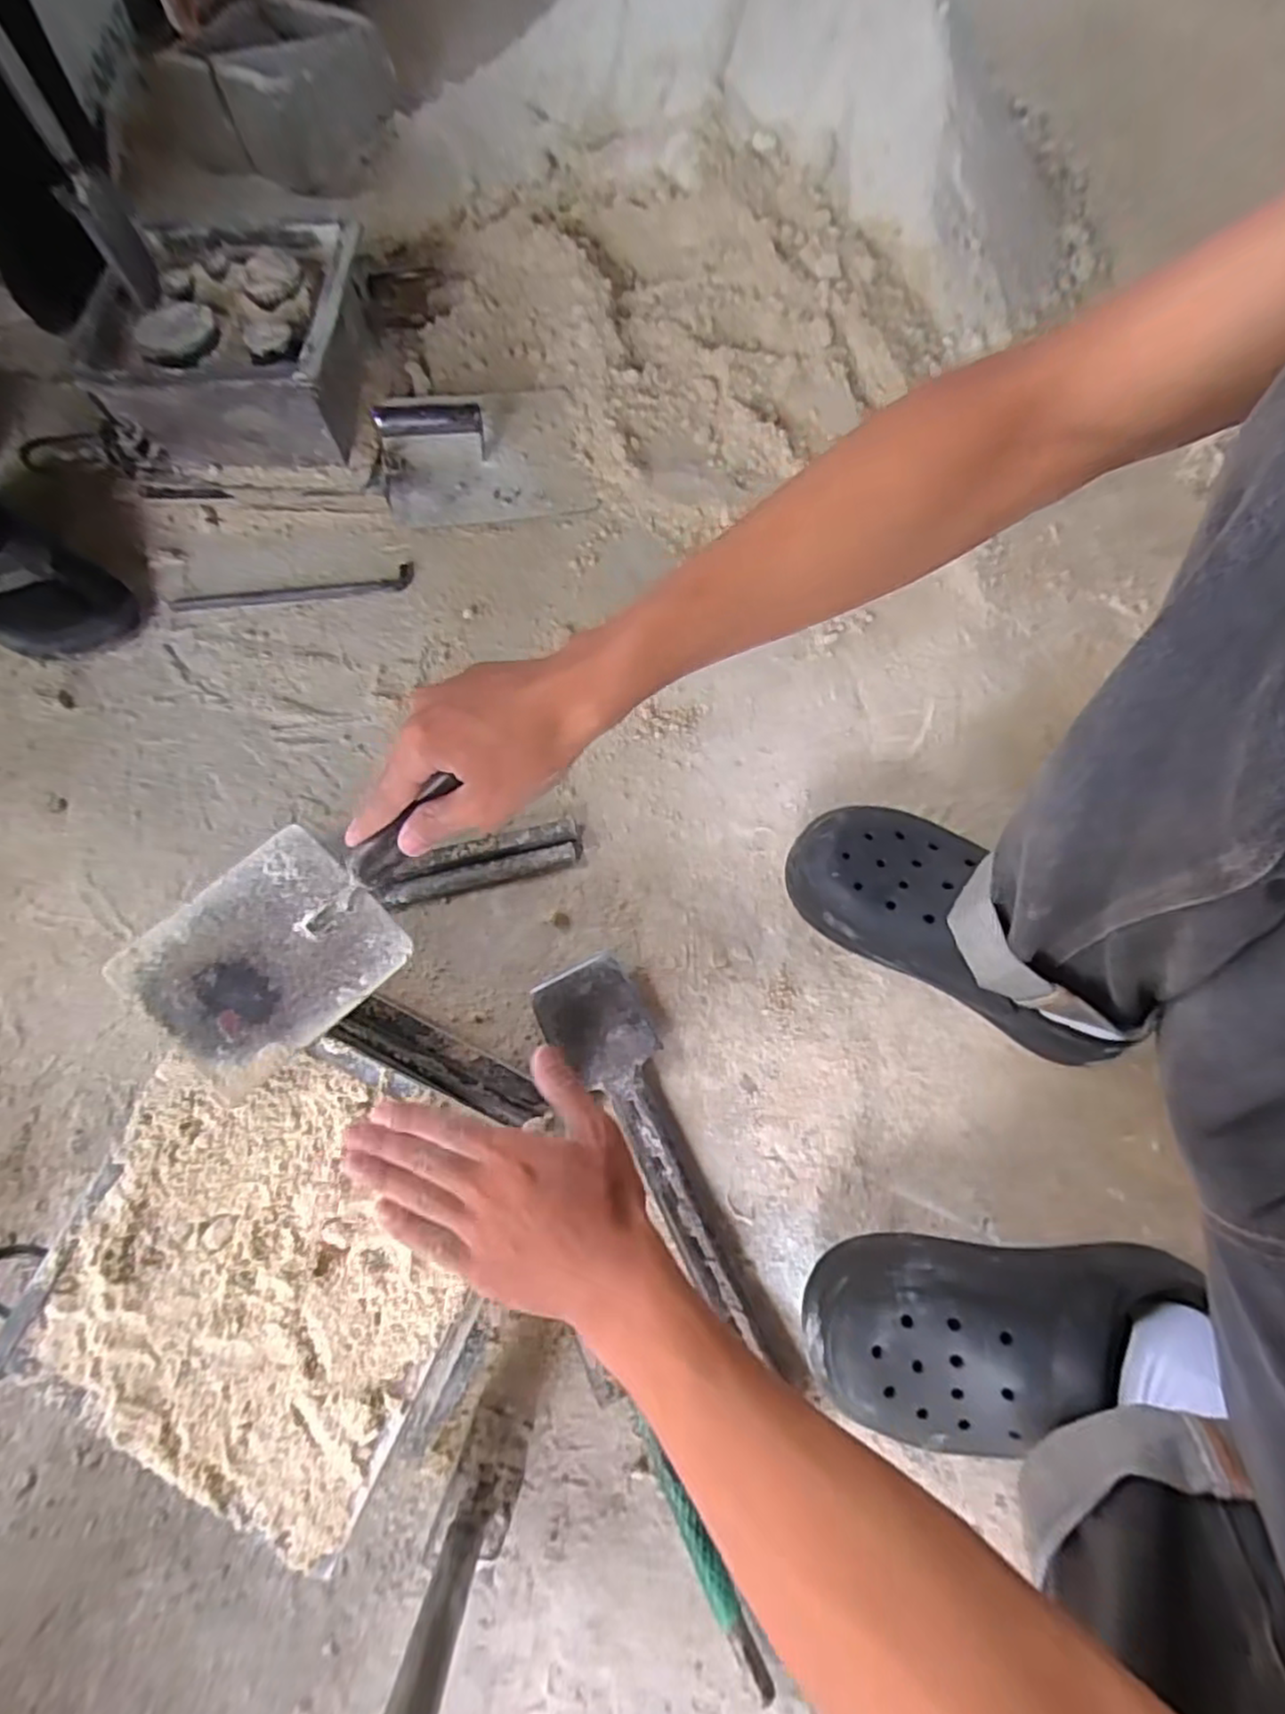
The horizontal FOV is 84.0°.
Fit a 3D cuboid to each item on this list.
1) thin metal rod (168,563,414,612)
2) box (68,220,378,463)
[{"bbox_3d":[-0.338,-0.256,0.690,0.229,0.004,0.028,-11,72,-2],"label":"thin metal rod"},{"bbox_3d":[-0.382,-0.480,0.682,0.228,0.113,0.220,3,72,-1],"label":"box"}]

